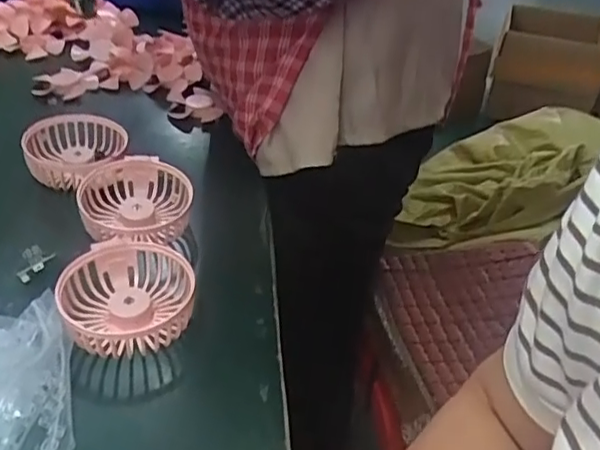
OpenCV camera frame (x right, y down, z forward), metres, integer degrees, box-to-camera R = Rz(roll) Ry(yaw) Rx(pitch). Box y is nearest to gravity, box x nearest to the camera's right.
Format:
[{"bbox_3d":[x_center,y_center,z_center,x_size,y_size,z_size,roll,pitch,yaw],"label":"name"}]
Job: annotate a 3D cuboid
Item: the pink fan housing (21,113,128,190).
[{"bbox_3d":[-0.207,-0.064,0.564,0.084,0.038,0.082,1,38,-1],"label":"pink fan housing"}]

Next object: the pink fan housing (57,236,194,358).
[{"bbox_3d":[-0.119,0.051,0.421,0.085,0.039,0.088,3,36,-2],"label":"pink fan housing"}]

